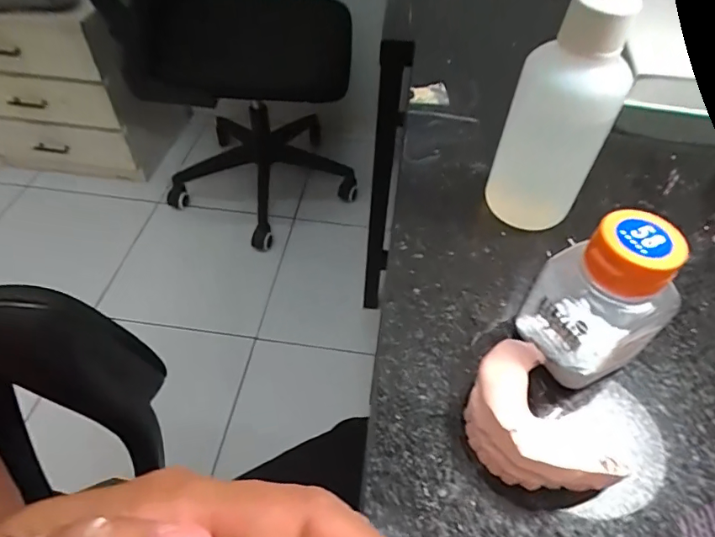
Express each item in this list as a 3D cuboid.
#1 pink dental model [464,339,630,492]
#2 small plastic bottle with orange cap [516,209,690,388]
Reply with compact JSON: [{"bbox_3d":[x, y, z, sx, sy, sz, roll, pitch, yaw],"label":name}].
[{"bbox_3d":[0.071,0.059,0.185,0.057,0.023,0.048,37,58,25],"label":"pink dental model"},{"bbox_3d":[0.095,0.013,0.191,0.033,0.071,0.044,-27,56,-22],"label":"small plastic bottle with orange cap"}]

